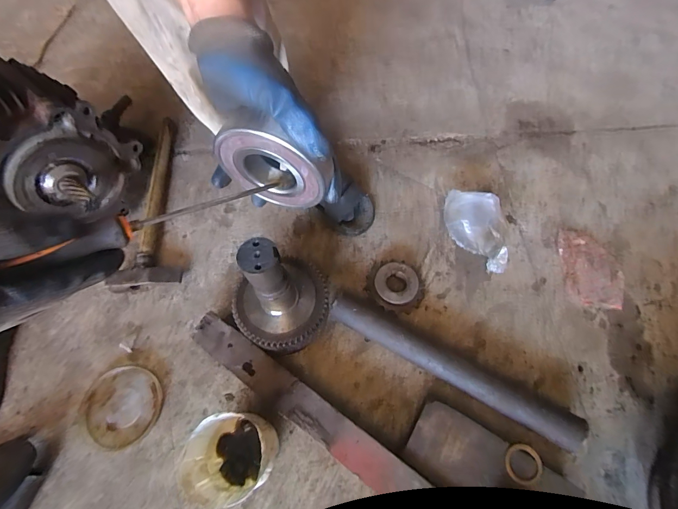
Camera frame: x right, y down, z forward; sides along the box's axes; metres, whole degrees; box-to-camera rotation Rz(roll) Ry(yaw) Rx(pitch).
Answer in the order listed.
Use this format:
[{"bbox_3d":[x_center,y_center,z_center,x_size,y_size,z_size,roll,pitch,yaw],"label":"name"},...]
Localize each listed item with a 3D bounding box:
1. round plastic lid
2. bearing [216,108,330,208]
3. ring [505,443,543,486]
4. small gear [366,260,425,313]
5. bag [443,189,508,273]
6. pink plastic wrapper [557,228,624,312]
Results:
[{"bbox_3d":[-0.330,0.230,0.541,0.107,0.008,0.112,0,65,1],"label":"round plastic lid"},{"bbox_3d":[-0.061,-0.080,0.324,0.097,0.092,0.026,23,68,11],"label":"bearing"},{"bbox_3d":[0.241,0.273,0.462,0.045,0.006,0.047,0,65,1],"label":"ring"},{"bbox_3d":[0.096,0.048,0.599,0.086,0.034,0.097,-41,71,-16],"label":"small gear"},{"bbox_3d":[0.240,-0.042,0.634,0.103,0.060,0.150,-4,65,-1],"label":"bag"},{"bbox_3d":[0.431,0.020,0.612,0.084,0.026,0.146,6,65,4],"label":"pink plastic wrapper"}]

